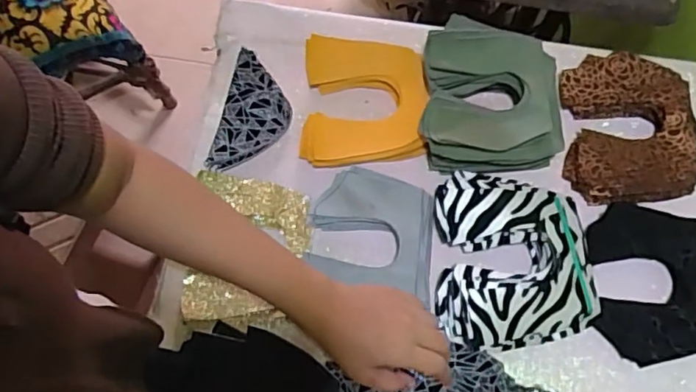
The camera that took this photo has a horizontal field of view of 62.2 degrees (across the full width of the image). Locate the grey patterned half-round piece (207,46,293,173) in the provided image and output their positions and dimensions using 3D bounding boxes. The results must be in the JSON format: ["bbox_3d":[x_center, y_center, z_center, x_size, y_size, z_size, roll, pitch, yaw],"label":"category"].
[{"bbox_3d":[-0.106,-0.090,0.651,0.073,0.027,0.141,15,68,3],"label":"grey patterned half-round piece"}]

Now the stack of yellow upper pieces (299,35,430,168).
[{"bbox_3d":[0.019,-0.106,0.658,0.137,0.030,0.152,3,68,-1],"label":"stack of yellow upper pieces"}]

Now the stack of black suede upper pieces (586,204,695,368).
[{"bbox_3d":[0.312,0.084,0.587,0.124,0.050,0.165,2,68,-1],"label":"stack of black suede upper pieces"}]

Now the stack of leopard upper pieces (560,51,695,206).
[{"bbox_3d":[0.316,-0.079,0.655,0.142,0.044,0.175,0,68,-2],"label":"stack of leopard upper pieces"}]

